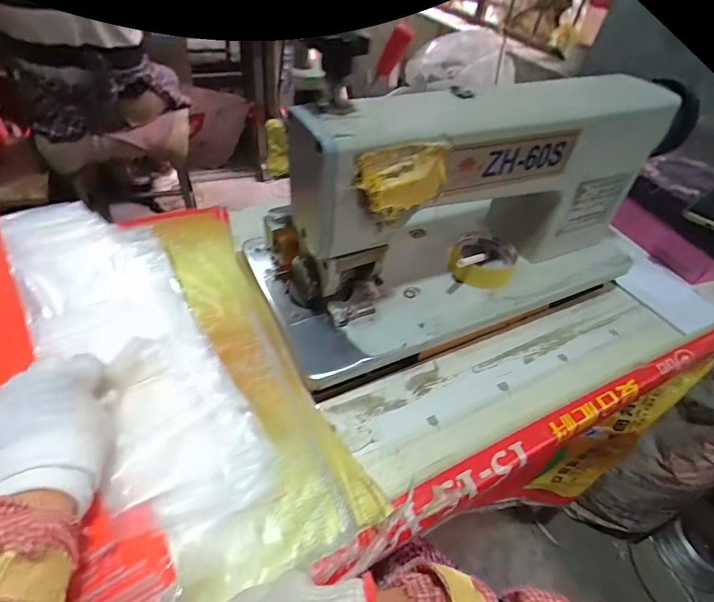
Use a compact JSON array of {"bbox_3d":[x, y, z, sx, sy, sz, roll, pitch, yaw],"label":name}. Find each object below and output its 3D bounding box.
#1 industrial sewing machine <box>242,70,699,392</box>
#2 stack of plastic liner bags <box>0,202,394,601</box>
[{"bbox_3d":[0.136,-0.103,0.493,0.492,0.247,0.203,-18,49,-25],"label":"industrial sewing machine"},{"bbox_3d":[-0.191,0.029,0.415,0.224,0.057,0.478,-25,55,-30],"label":"stack of plastic liner bags"}]

